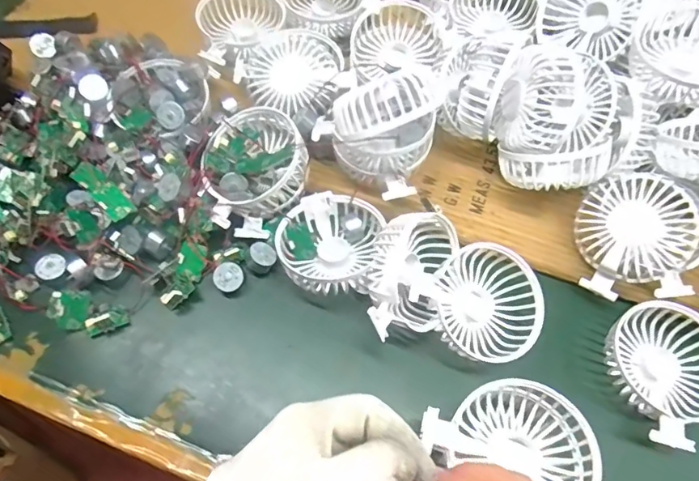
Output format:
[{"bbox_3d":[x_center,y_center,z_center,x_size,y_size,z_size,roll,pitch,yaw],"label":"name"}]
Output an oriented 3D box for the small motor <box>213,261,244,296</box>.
[{"bbox_3d":[-0.096,0.031,0.399,0.025,0.013,0.025,0,91,-9],"label":"small motor"}]

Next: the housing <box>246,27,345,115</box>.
[{"bbox_3d":[-0.051,-0.149,0.454,0.085,0.046,0.075,-5,62,-5],"label":"housing"}]

